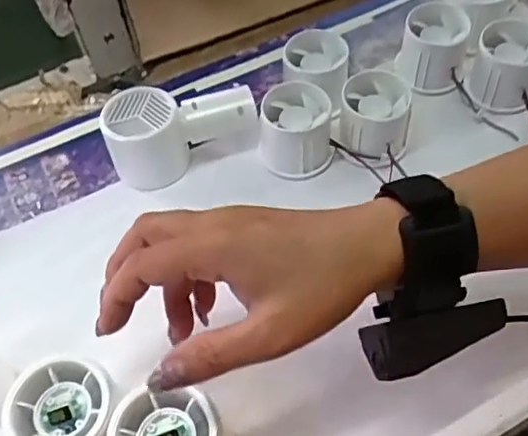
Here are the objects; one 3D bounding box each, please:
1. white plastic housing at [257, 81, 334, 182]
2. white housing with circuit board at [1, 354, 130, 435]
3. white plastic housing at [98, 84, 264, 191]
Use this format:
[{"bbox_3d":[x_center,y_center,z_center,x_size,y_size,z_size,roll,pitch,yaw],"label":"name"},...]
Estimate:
[{"bbox_3d":[0.024,-0.068,0.467,0.055,0.049,0.058,-2,56,3],"label":"white plastic housing"},{"bbox_3d":[-0.108,0.113,0.340,0.059,0.047,0.055,-2,56,3],"label":"white housing with circuit board"},{"bbox_3d":[-0.061,-0.063,0.466,0.111,0.056,0.055,-10,56,-3],"label":"white plastic housing"}]

